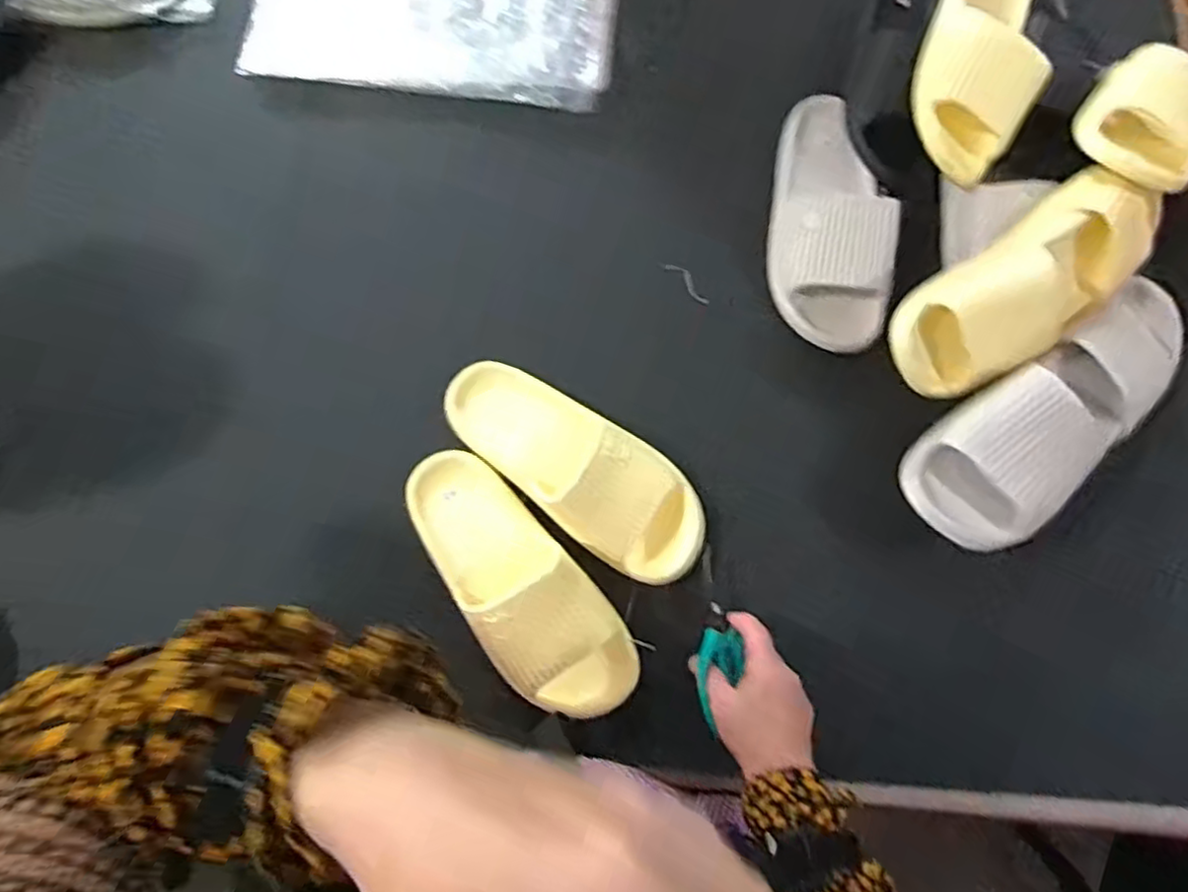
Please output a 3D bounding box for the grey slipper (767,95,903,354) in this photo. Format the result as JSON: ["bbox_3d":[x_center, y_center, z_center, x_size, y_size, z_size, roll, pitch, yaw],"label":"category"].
[{"bbox_3d":[0.239,-0.232,0.654,0.112,0.057,0.263,7,77,3],"label":"grey slipper"}]

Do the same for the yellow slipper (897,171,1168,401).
[{"bbox_3d":[0.388,-0.148,0.578,0.292,0.076,0.107,-36,79,-7],"label":"yellow slipper"}]

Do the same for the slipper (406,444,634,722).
[{"bbox_3d":[-0.067,0.115,0.570,0.097,0.079,0.261,-34,78,-7],"label":"slipper"}]

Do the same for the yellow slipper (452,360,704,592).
[{"bbox_3d":[-0.019,0.016,0.596,0.270,0.067,0.105,36,80,9],"label":"yellow slipper"}]

